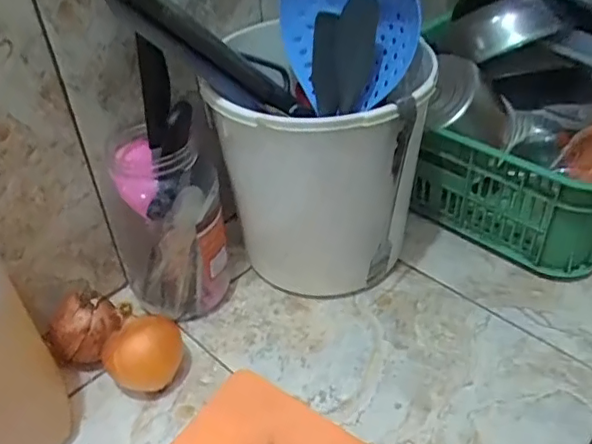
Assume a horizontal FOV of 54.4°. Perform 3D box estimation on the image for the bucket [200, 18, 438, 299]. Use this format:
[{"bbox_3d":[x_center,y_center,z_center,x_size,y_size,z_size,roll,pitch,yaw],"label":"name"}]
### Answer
[{"bbox_3d":[0.032,-0.045,0.627,0.188,0.263,0.179,7,40,11],"label":"bucket"}]

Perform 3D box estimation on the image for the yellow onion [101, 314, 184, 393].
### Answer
[{"bbox_3d":[-0.150,0.135,0.573,0.073,0.064,0.059,-13,40,-14],"label":"yellow onion"}]

